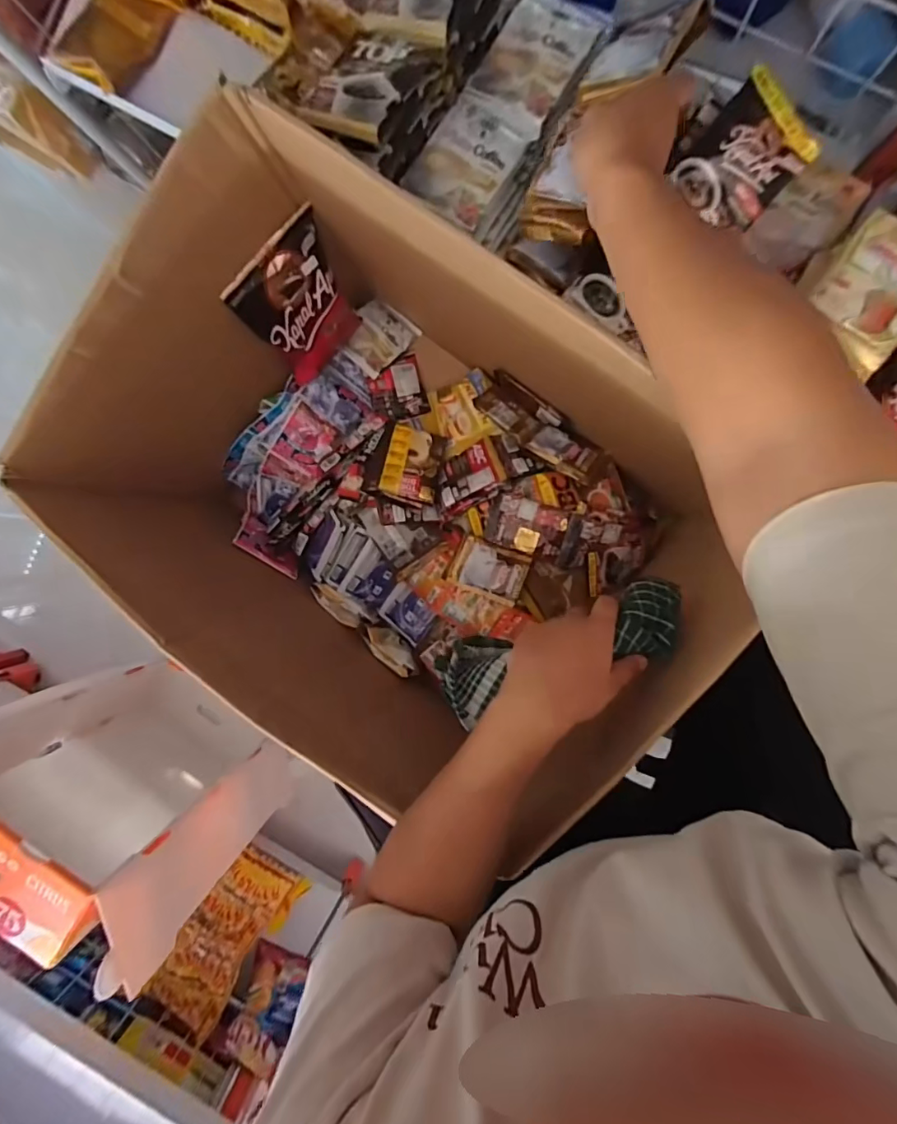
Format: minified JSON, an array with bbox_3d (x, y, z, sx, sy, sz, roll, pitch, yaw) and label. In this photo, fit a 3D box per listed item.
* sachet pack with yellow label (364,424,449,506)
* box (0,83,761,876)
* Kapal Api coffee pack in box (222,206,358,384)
[{"bbox_3d":[-0.058,-0.135,0.666,0.096,0.023,0.106,12,72,-2],"label":"sachet pack with yellow label"},{"bbox_3d":[-0.069,-0.076,0.558,0.561,0.329,0.439,35,97,3],"label":"box"},{"bbox_3d":[-0.174,-0.310,0.585,0.054,0.169,0.137,45,97,1],"label":"Kapal Api coffee pack in box"}]

